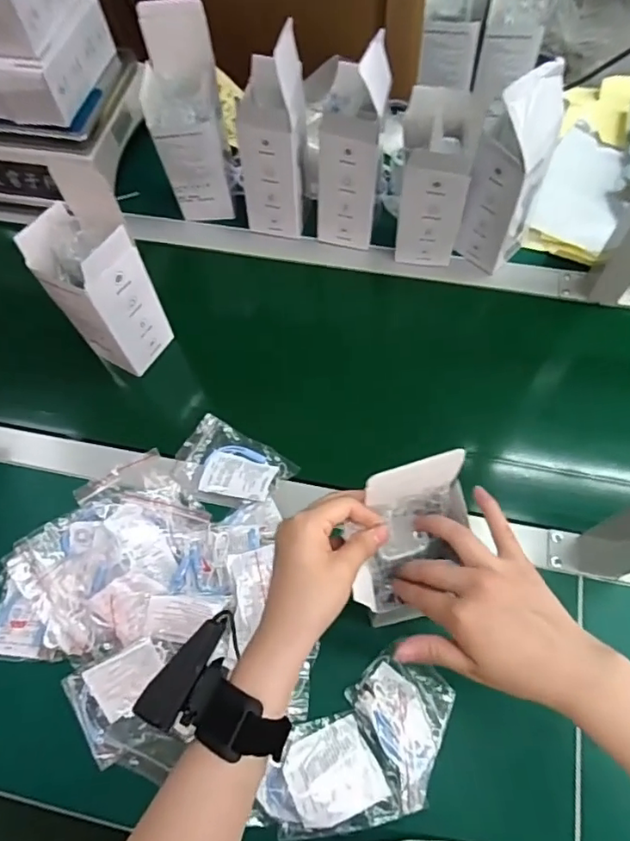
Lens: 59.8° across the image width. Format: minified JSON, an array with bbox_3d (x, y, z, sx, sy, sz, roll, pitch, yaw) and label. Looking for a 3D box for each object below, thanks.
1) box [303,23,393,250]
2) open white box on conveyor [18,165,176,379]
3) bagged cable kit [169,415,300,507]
[{"bbox_3d":[0.046,-0.324,0.655,0.076,0.231,0.090,8,66,5],"label":"box"},{"bbox_3d":[-0.236,-0.149,0.597,0.086,0.208,0.081,29,69,14],"label":"open white box on conveyor"},{"bbox_3d":[-0.094,0.053,0.612,0.121,0.028,0.088,26,68,13],"label":"bagged cable kit"}]

